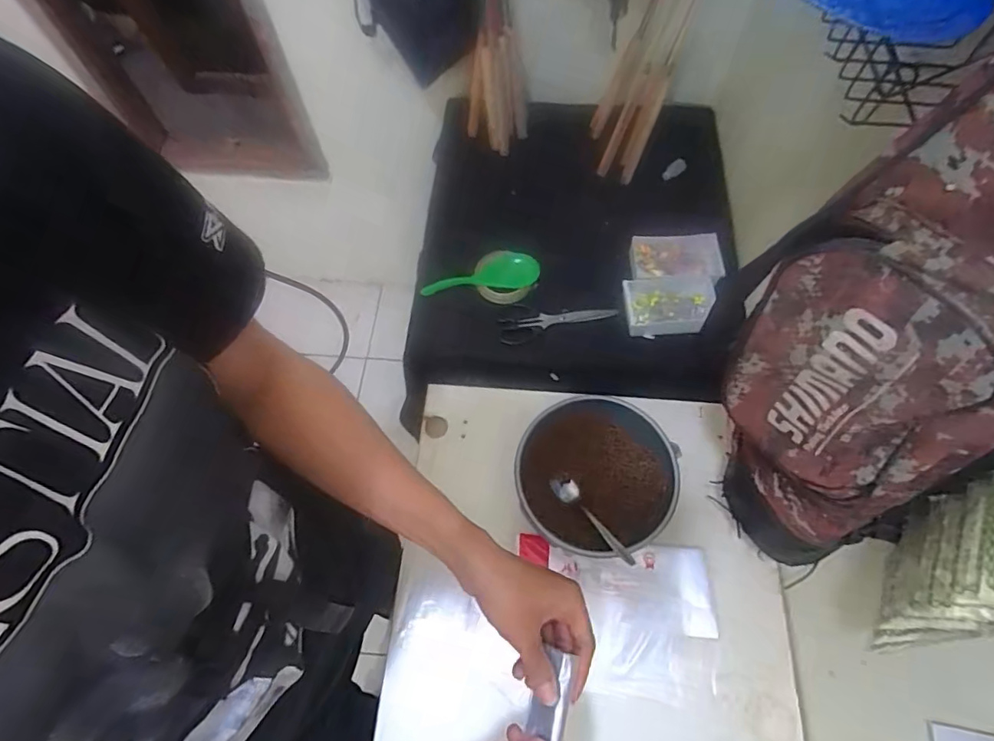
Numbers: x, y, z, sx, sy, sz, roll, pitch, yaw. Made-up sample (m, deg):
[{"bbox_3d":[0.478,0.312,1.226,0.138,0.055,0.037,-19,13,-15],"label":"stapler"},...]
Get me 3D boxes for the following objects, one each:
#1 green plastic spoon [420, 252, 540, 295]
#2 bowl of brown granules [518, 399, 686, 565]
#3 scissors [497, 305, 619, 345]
[{"bbox_3d":[-0.027,-0.156,0.852,0.187,0.032,0.054,-6,64,-2],"label":"green plastic spoon"},{"bbox_3d":[0.126,0.140,0.679,0.195,0.094,0.201,0,64,1],"label":"bowl of brown granules"},{"bbox_3d":[0.093,-0.090,0.841,0.187,0.010,0.063,-15,65,-6],"label":"scissors"}]

